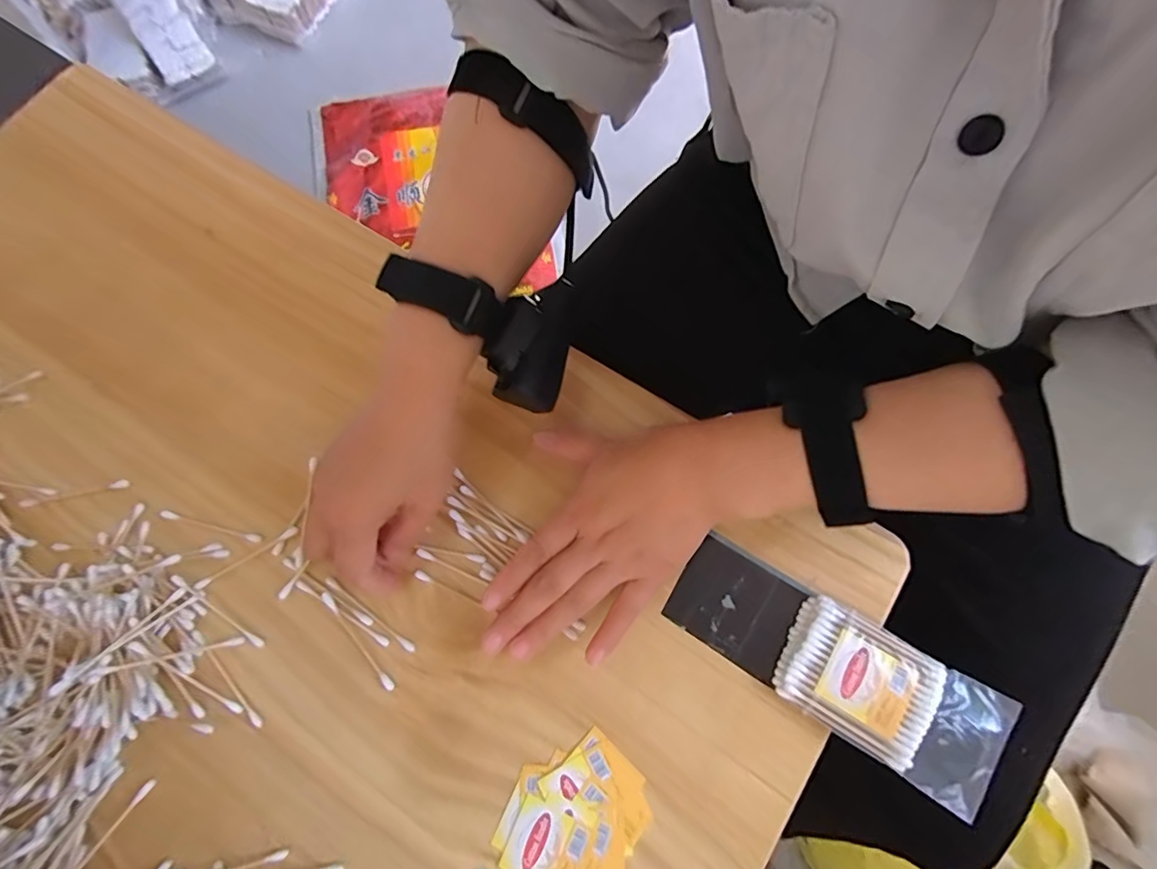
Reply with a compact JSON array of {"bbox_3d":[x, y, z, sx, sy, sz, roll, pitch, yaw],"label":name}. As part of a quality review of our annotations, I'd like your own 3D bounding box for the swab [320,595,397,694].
[{"bbox_3d":[-0.134,0.124,0.316,0.007,0.005,0.070,-40,76,-11],"label":"swab"}]

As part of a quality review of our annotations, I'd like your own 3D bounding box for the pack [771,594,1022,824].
[{"bbox_3d":[0.171,0.145,0.289,0.113,0.019,0.063,31,78,10],"label":"pack"}]

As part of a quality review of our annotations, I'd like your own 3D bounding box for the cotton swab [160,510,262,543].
[{"bbox_3d":[-0.237,0.058,0.336,0.069,0.004,0.005,13,73,5],"label":"cotton swab"}]

